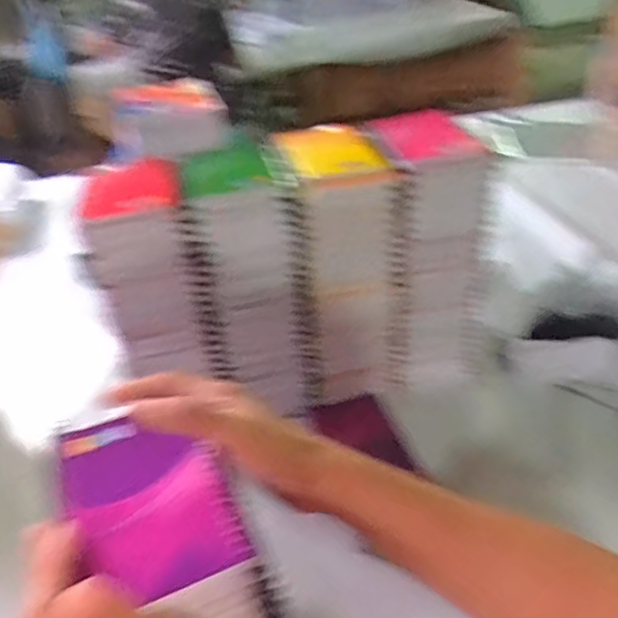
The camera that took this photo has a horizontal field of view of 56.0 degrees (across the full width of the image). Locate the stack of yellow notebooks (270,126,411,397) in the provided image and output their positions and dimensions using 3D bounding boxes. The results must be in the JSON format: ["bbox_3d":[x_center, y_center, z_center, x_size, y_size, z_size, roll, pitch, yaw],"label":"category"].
[{"bbox_3d":[0.031,-0.061,0.648,0.098,0.266,0.171,-11,36,-6],"label":"stack of yellow notebooks"}]

